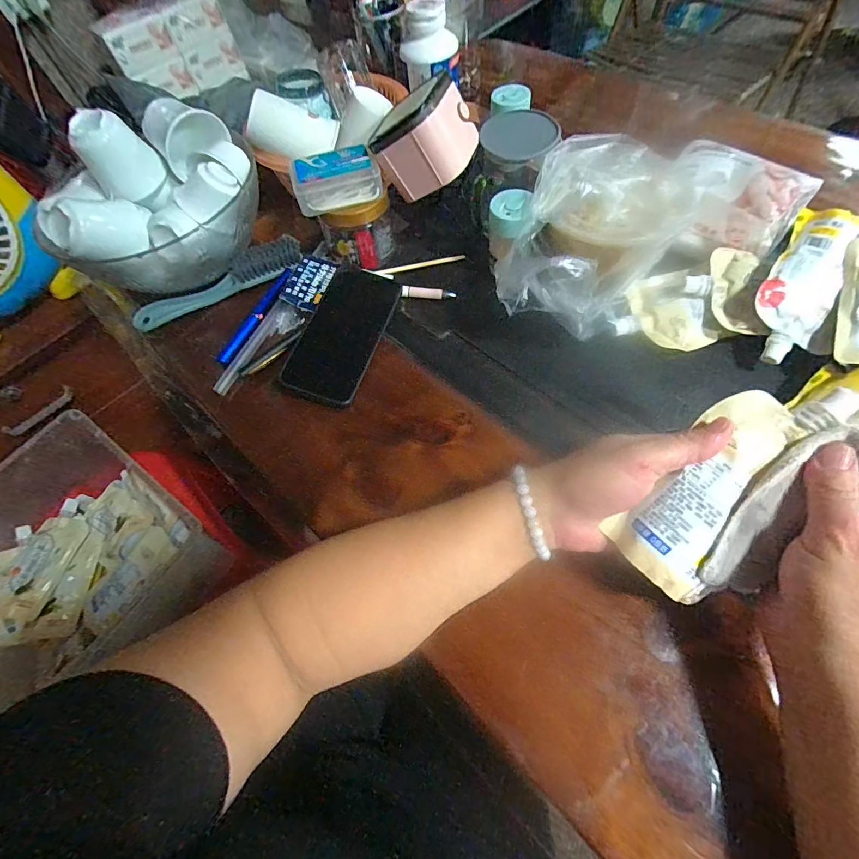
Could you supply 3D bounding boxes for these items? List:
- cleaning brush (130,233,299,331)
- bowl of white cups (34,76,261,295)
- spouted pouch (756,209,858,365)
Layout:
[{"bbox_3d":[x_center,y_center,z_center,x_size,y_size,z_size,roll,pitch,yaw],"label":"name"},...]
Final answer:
[{"bbox_3d":[-0.237,-0.166,0.460,0.195,0.038,0.031,-30,64,-9],"label":"cleaning brush"},{"bbox_3d":[-0.282,-0.243,0.419,0.195,0.118,0.160,-21,63,-4],"label":"bowl of white cups"},{"bbox_3d":[0.338,-0.134,0.369,0.057,0.019,0.149,26,88,17],"label":"spouted pouch"}]

